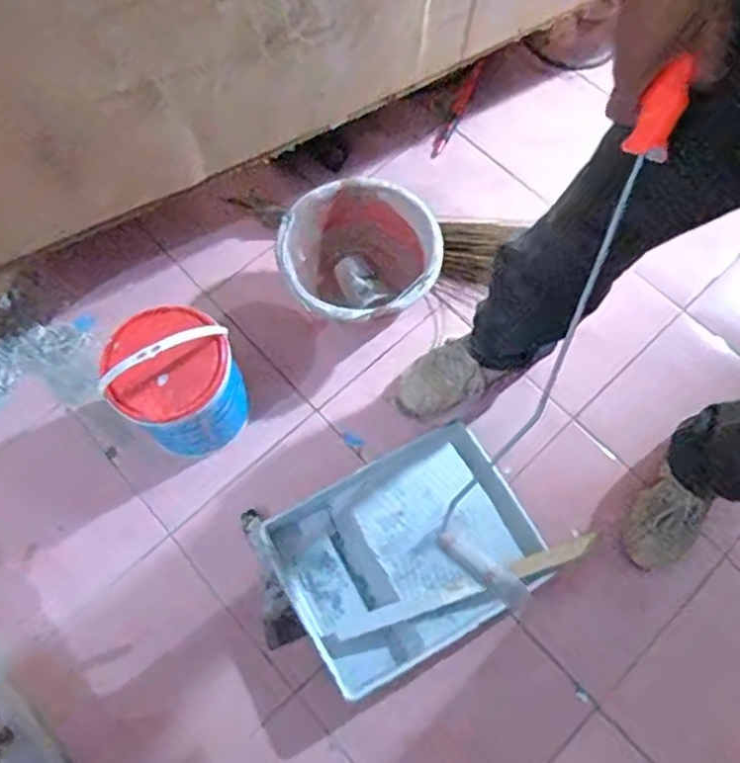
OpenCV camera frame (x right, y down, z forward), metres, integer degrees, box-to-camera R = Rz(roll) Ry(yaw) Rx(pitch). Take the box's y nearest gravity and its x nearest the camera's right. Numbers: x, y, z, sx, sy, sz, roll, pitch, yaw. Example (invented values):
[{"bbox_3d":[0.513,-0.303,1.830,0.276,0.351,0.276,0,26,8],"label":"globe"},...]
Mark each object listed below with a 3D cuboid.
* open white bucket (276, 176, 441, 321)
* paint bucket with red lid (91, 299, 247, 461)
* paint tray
[{"bbox_3d":[-0.015,-0.192,1.057,0.242,0.177,0.239,0,66,0],"label":"open white bucket"},{"bbox_3d":[-0.285,-0.004,0.932,0.169,0.279,0.167,0,66,0],"label":"paint bucket with red lid"},{"bbox_3d":[0.053,0.253,0.941,0.350,0.062,0.273,-27,69,-11],"label":"paint tray"}]

